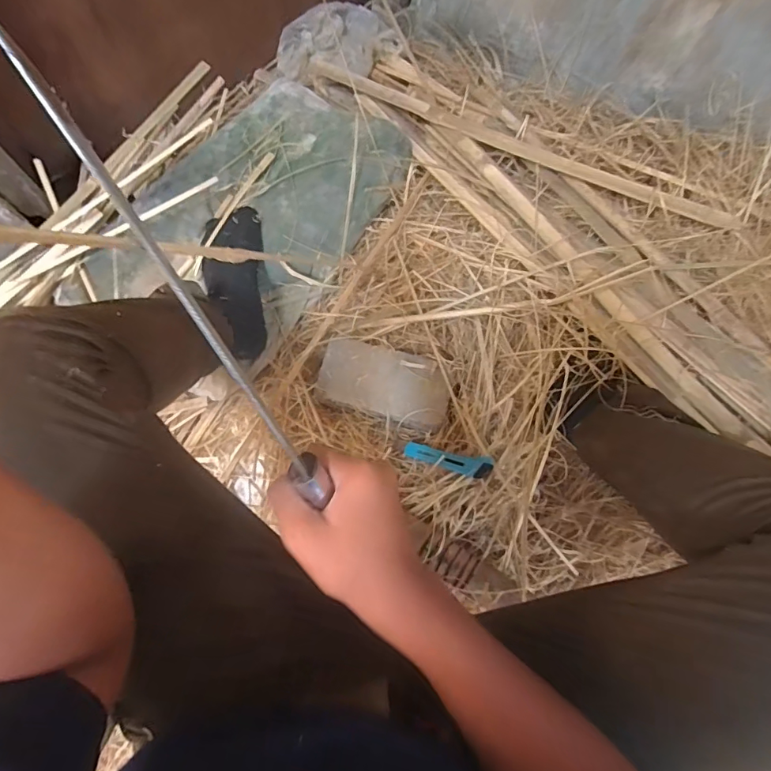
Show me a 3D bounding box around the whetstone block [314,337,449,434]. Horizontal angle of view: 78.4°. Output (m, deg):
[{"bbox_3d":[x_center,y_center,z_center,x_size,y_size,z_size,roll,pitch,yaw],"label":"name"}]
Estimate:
[{"bbox_3d":[-0.001,-0.005,0.770,0.209,0.041,0.112,14,71,4],"label":"whetstone block"}]

